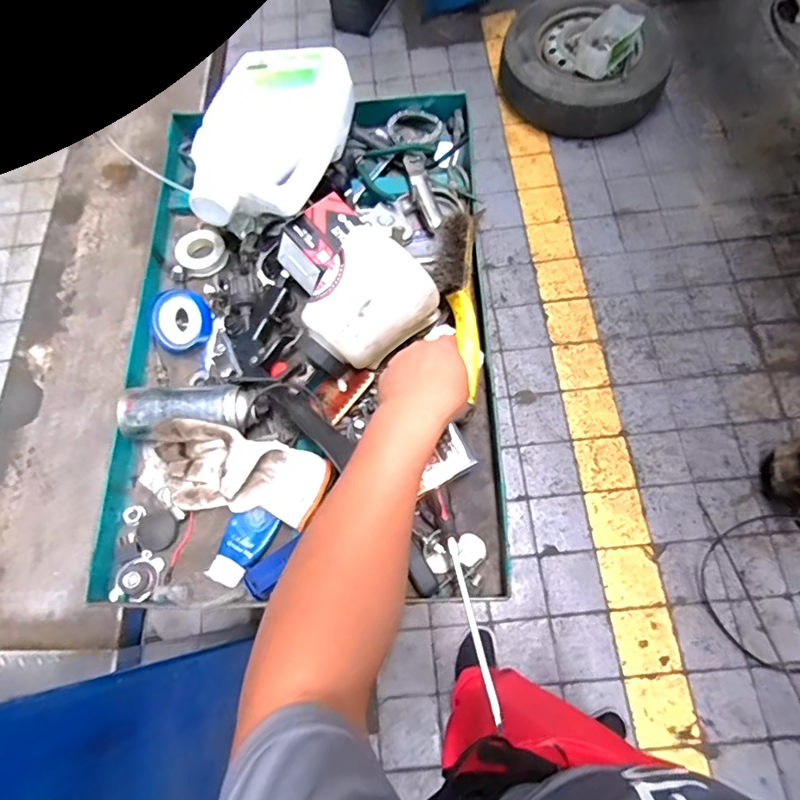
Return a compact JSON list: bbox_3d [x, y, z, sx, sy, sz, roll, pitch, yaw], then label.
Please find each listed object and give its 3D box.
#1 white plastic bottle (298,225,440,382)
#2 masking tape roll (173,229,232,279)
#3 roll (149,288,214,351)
[{"bbox_3d":[-0.041,-0.104,0.560,0.156,0.092,0.103,-39,72,-10],"label":"white plastic bottle"},{"bbox_3d":[-0.270,-0.202,0.702,0.064,0.025,0.060,-1,70,3],"label":"masking tape roll"},{"bbox_3d":[-0.275,-0.100,0.655,0.082,0.045,0.082,5,106,19],"label":"roll"}]

